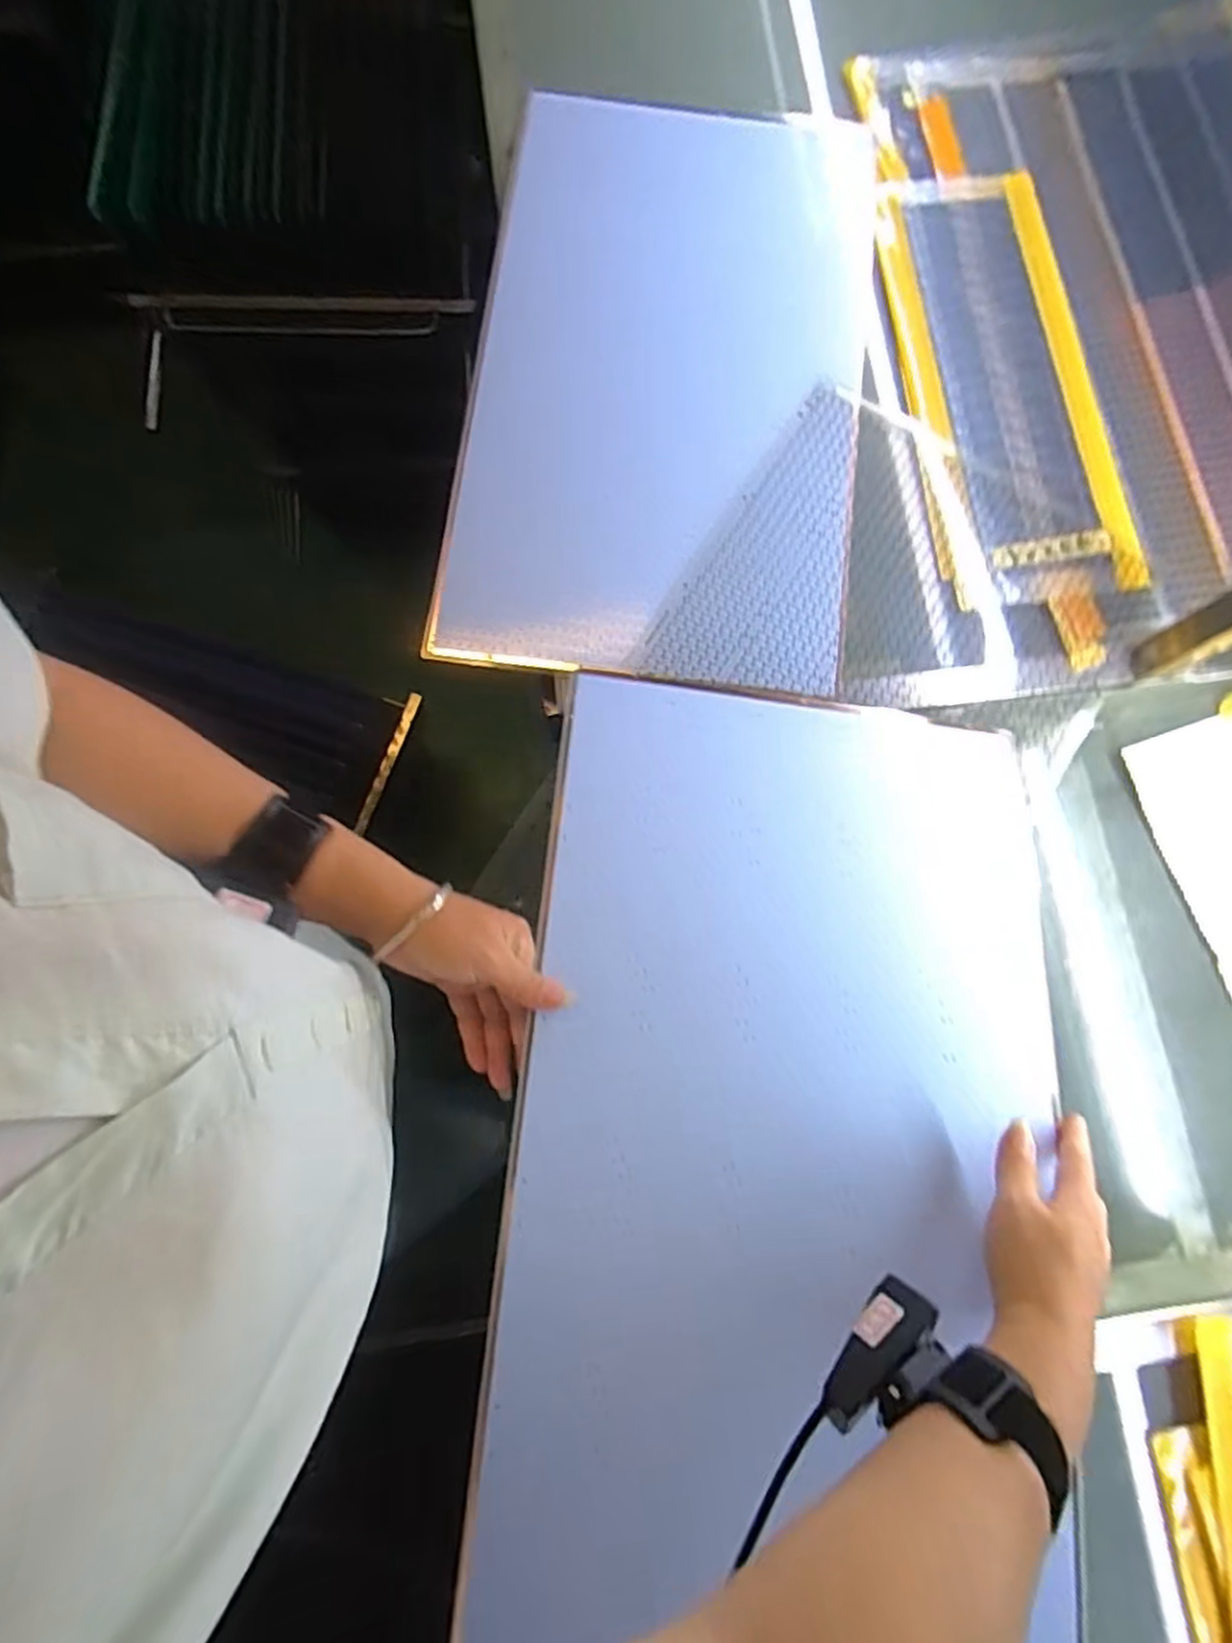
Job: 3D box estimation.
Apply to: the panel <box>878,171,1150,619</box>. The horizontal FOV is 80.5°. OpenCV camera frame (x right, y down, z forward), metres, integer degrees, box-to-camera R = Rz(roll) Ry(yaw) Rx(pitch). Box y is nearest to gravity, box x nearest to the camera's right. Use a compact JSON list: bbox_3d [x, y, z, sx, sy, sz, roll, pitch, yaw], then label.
[{"bbox_3d":[0.351,-0.409,0.667,0.165,0.012,0.426,-7,80,-1],"label":"panel"}]

